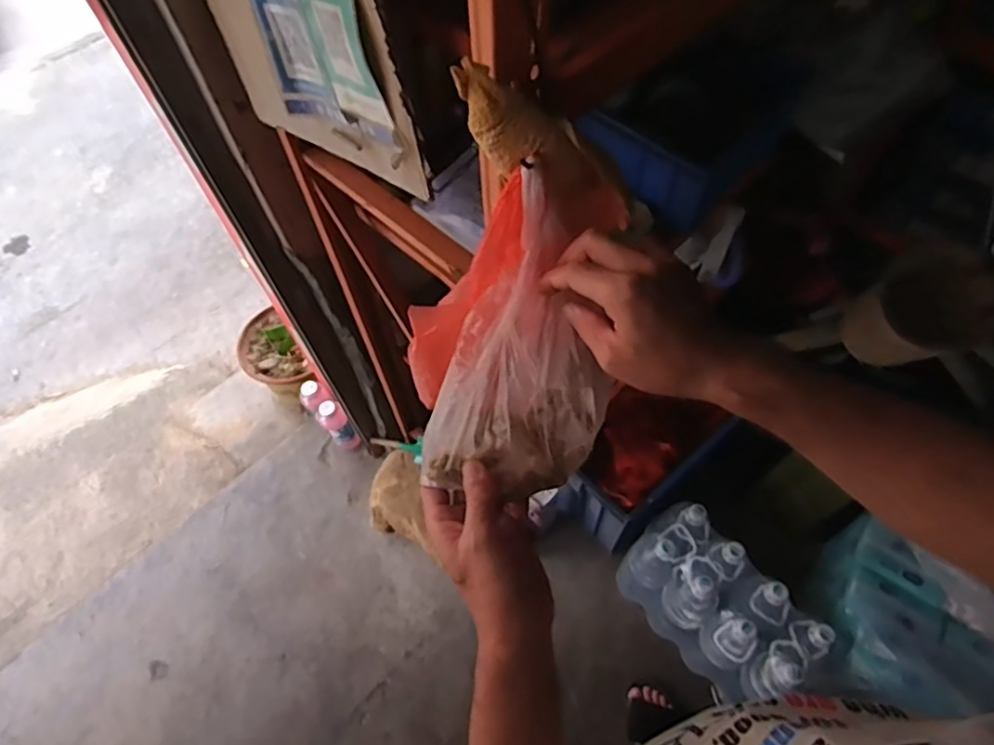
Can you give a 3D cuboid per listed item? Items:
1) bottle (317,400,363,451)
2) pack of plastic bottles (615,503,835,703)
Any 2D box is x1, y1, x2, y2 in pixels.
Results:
[{"bbox_3d":[-0.426,0.153,1.647,0.066,0.209,0.064,-1,60,2],"label":"bottle"},{"bbox_3d":[0.463,0.501,1.306,0.183,0.295,0.391,-39,65,-18],"label":"pack of plastic bottles"}]

